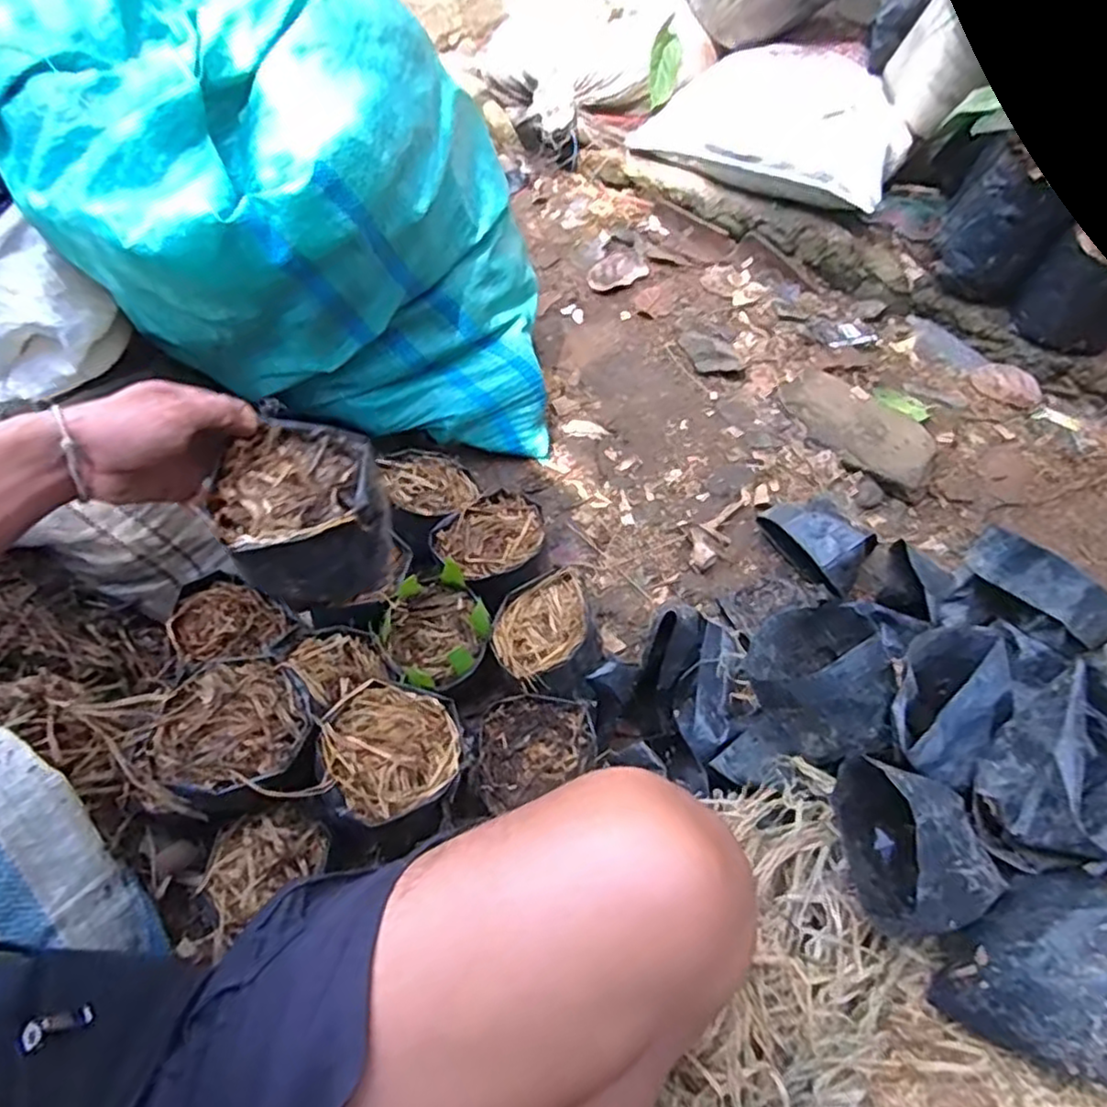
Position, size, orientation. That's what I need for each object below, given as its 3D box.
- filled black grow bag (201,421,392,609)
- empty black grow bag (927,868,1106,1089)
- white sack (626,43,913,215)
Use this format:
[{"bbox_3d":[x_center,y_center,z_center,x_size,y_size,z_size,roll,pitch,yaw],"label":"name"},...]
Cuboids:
[{"bbox_3d":[-0.179,-0.029,0.498,0.108,0.079,0.105,-19,60,-15],"label":"filled black grow bag"},{"bbox_3d":[0.339,0.269,0.436,0.112,0.088,0.121,32,61,17],"label":"empty black grow bag"},{"bbox_3d":[0.408,-0.769,1.209,0.436,0.136,0.242,34,62,18],"label":"white sack"}]

